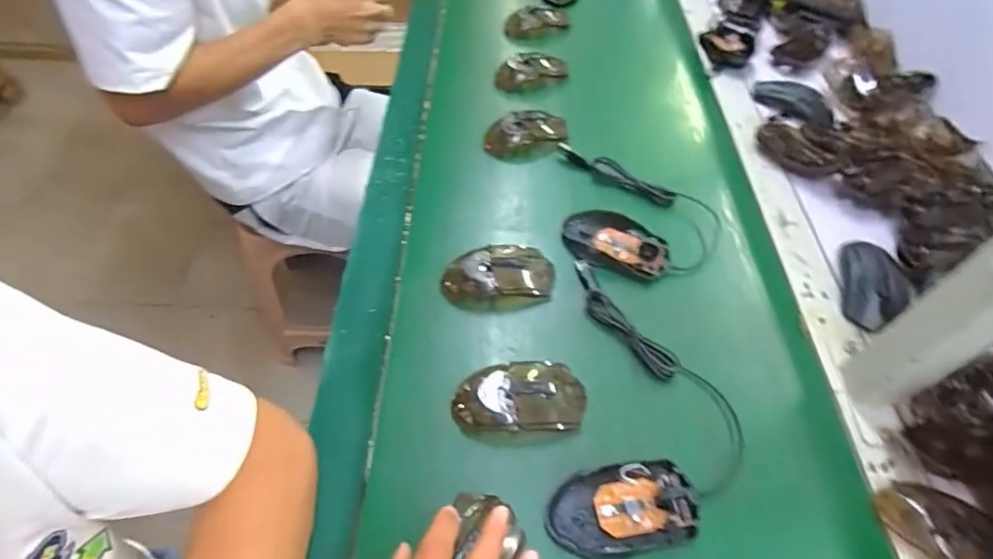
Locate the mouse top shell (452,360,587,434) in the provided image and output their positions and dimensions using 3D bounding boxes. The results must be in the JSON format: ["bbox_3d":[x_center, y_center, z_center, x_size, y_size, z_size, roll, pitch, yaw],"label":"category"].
[{"bbox_3d":[0.020,0.099,0.432,0.108,0.027,0.059,-7,53,-7],"label":"mouse top shell"}]

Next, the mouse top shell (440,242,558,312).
[{"bbox_3d":[0.003,-0.003,0.505,0.107,0.029,0.061,-12,54,-11],"label":"mouse top shell"}]

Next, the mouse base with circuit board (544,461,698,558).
[{"bbox_3d":[0.094,0.170,0.386,0.110,0.021,0.061,-11,53,-10],"label":"mouse base with circuit board"}]

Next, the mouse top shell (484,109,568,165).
[{"bbox_3d":[0.042,-0.176,0.638,0.110,0.033,0.060,-12,54,-11],"label":"mouse top shell"}]

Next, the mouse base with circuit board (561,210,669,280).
[{"bbox_3d":[0.125,-0.041,0.546,0.107,0.016,0.067,16,53,11],"label":"mouse base with circuit board"}]

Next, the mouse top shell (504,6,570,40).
[{"bbox_3d":[0.062,-0.403,0.812,0.098,0.034,0.049,-12,53,-11],"label":"mouse top shell"}]

